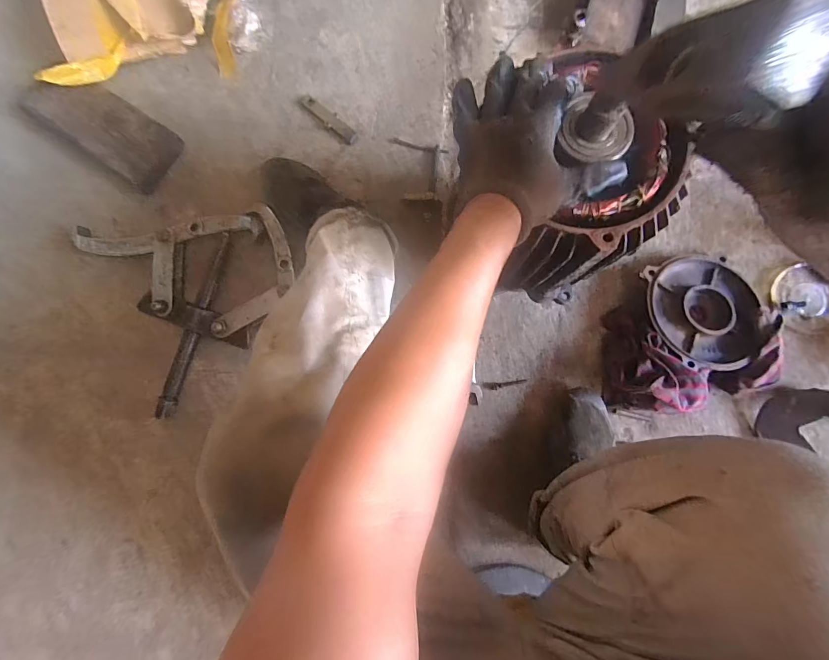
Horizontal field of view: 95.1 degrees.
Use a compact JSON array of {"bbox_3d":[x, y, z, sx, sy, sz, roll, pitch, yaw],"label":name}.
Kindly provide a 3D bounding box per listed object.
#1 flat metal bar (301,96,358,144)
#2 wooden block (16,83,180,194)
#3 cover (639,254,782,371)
[{"bbox_3d":[-0.159,-0.392,0.704,0.029,0.004,0.132,-45,84,-4],"label":"flat metal bar"},{"bbox_3d":[-0.578,-0.379,0.705,0.300,0.046,0.126,35,85,5],"label":"wooden block"},{"bbox_3d":[0.466,-0.033,0.603,0.188,0.043,0.184,-7,83,1],"label":"cover"}]

